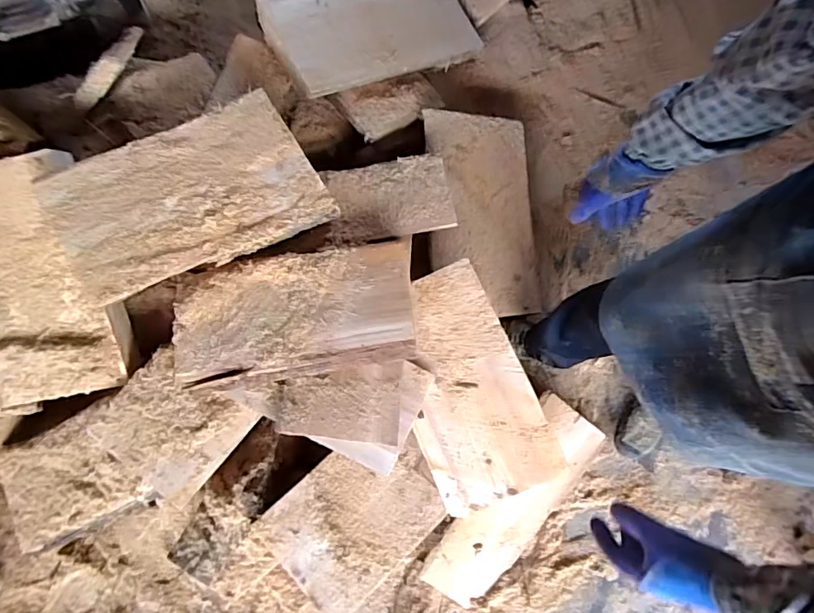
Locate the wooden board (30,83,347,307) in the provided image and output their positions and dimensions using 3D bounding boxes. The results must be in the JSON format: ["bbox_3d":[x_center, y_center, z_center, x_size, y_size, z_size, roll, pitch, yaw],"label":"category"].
[{"bbox_3d":[-0.438,-0.221,0.987,0.495,0.017,0.307,-30,88,-16],"label":"wooden board"}]

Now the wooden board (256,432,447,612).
[{"bbox_3d":[-0.106,0.453,1.068,0.357,0.050,0.270,-42,75,-10],"label":"wooden board"}]

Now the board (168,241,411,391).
[{"bbox_3d":[-0.234,0.007,1.014,0.487,0.061,0.249,-9,78,3],"label":"board"}]

